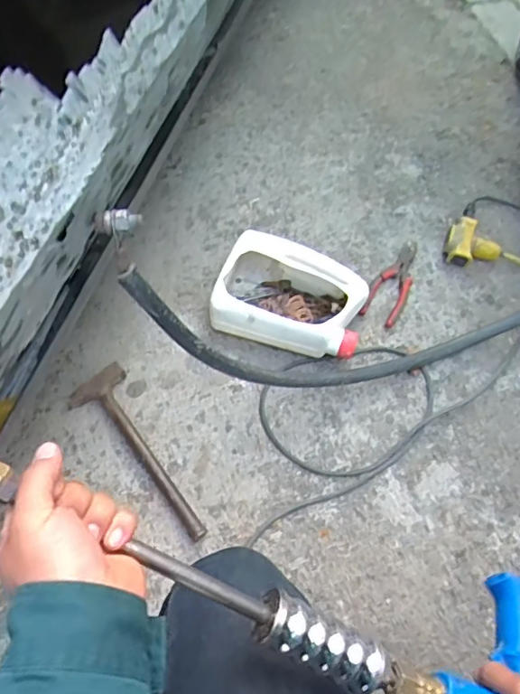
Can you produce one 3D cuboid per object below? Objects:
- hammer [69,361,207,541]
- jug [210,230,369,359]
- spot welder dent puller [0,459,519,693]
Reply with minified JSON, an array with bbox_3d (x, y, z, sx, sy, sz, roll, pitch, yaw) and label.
[{"bbox_3d":[-0.174,0.157,0.774,0.088,0.025,0.287,-32,67,-15],"label":"hammer"},{"bbox_3d":[0.050,-0.077,0.856,0.227,0.092,0.163,15,64,8],"label":"jug"},{"bbox_3d":[0.028,0.187,0.429,0.541,0.062,0.143,26,63,-14],"label":"spot welder dent puller"}]

